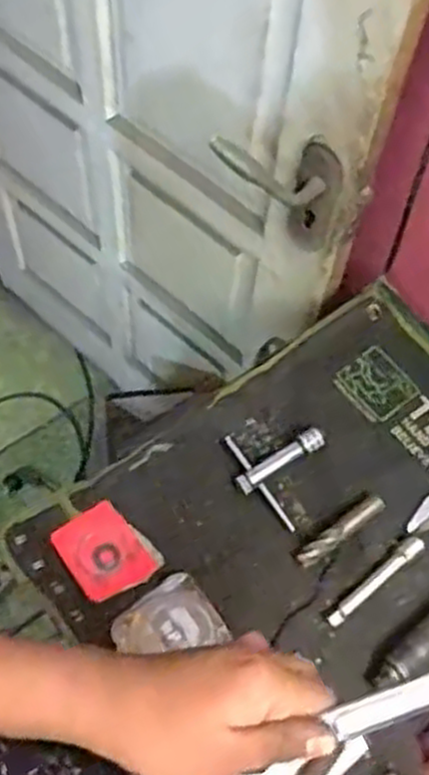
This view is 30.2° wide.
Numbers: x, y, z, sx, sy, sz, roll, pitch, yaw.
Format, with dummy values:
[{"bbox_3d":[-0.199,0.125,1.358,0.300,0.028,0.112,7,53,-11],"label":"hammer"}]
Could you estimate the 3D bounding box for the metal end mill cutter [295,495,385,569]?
[{"bbox_3d":[0.125,0.144,0.791,0.101,0.014,0.020,-35,69,-5],"label":"metal end mill cutter"}]

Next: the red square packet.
[{"bbox_3d":[-0.105,0.161,0.774,0.077,0.019,0.086,-33,69,-19],"label":"red square packet"}]

